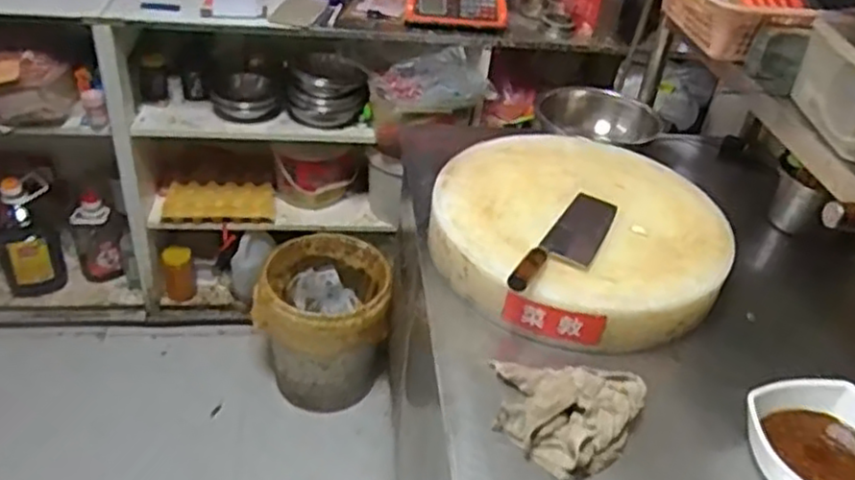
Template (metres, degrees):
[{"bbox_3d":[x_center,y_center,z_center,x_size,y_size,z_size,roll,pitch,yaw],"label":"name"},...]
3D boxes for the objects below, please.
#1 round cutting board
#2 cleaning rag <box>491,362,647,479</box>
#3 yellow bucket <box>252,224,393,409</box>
[{"bbox_3d":[0.239,-0.017,1.138,0.438,0.090,0.460,5,36,-3],"label":"round cutting board"},{"bbox_3d":[0.167,0.203,0.887,0.176,0.070,0.177,23,39,21],"label":"cleaning rag"},{"bbox_3d":[-0.281,0.207,1.875,0.333,0.329,0.347,5,36,-3],"label":"yellow bucket"}]

